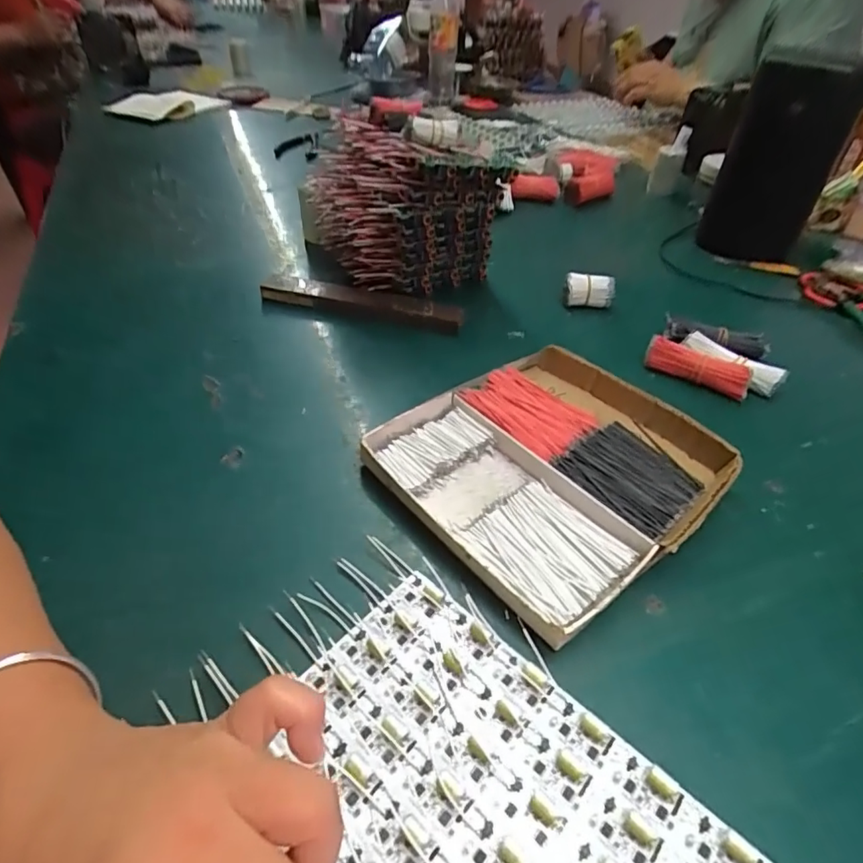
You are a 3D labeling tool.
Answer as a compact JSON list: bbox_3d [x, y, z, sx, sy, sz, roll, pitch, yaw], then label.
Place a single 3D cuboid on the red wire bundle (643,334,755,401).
[{"bbox_3d":[0.239,-0.057,0.478,0.088,0.024,0.023,27,48,25],"label":"red wire bundle"}]

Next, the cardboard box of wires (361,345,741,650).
[{"bbox_3d":[0.085,0.022,0.378,0.203,0.026,0.189,-27,50,-28],"label":"cardboard box of wires"}]

